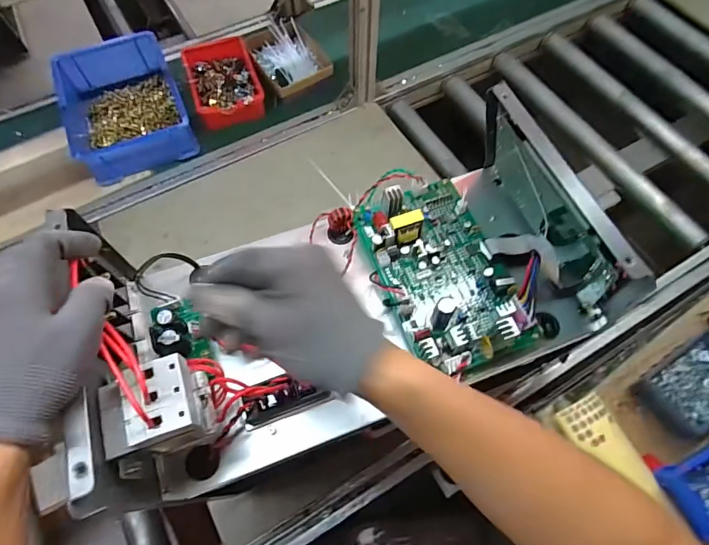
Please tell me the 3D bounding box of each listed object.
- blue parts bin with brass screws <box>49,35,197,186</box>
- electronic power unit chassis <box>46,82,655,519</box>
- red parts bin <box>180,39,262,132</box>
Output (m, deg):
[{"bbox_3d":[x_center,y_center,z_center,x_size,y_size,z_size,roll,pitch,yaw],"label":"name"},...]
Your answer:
[{"bbox_3d":[-0.453,-0.329,0.844,0.219,0.085,0.298,-22,67,-10],"label":"blue parts bin with brass screws"},{"bbox_3d":[0.007,0.020,0.379,0.461,0.182,0.231,-24,67,-16],"label":"electronic power unit chassis"},{"bbox_3d":[-0.269,-0.395,0.885,0.134,0.062,0.215,-18,66,-8],"label":"red parts bin"}]

